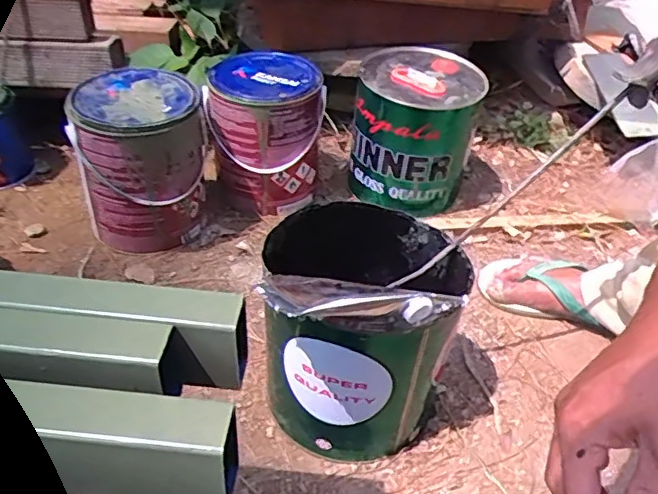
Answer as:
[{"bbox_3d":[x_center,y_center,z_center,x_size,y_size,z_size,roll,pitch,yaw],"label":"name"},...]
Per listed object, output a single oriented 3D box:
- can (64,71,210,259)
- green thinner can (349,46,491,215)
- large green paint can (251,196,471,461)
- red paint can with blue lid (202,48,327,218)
[{"bbox_3d":[-0.258,-0.113,0.819,0.156,0.207,0.145,3,41,-2],"label":"can"},{"bbox_3d":[0.129,-0.177,0.926,0.173,0.198,0.177,3,41,-2],"label":"green thinner can"},{"bbox_3d":[0.031,0.076,0.590,0.178,0.257,0.203,1,41,-4],"label":"large green paint can"},{"bbox_3d":[-0.098,-0.175,0.909,0.169,0.192,0.171,0,41,-6],"label":"red paint can with blue lid"}]

